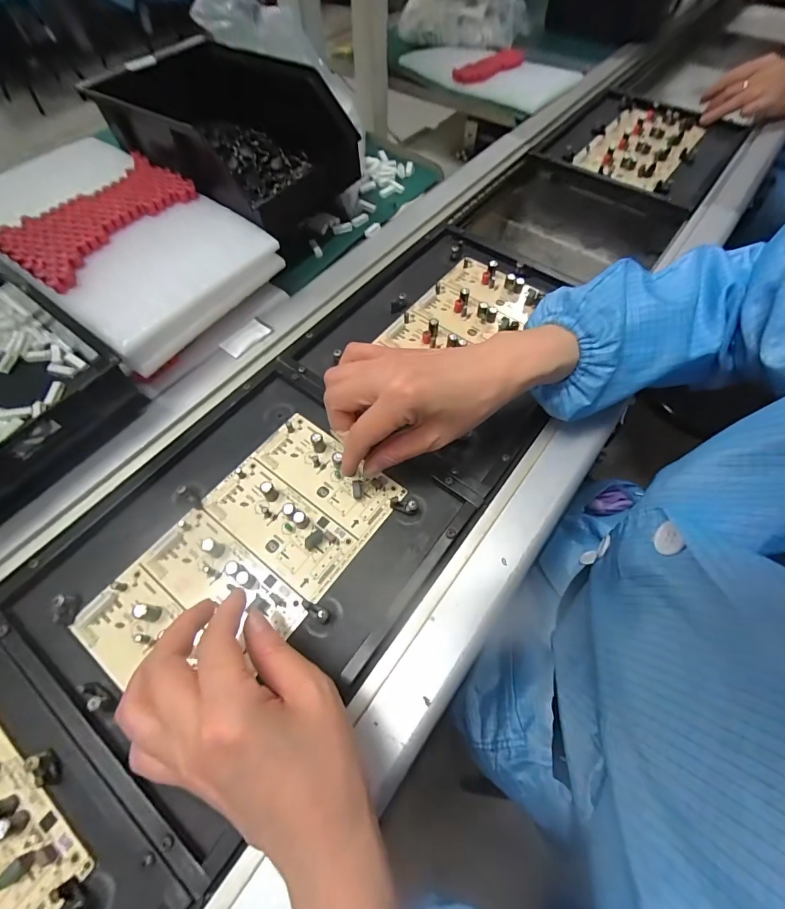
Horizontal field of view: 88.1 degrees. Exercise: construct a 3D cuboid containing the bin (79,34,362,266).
[{"bbox_3d":[-0.168,-0.327,0.449,0.233,0.128,0.166,33,64,14],"label":"bin"}]

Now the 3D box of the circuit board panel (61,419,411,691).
[{"bbox_3d":[-0.107,0.071,0.304,0.122,0.014,0.220,35,66,16],"label":"circuit board panel"}]

